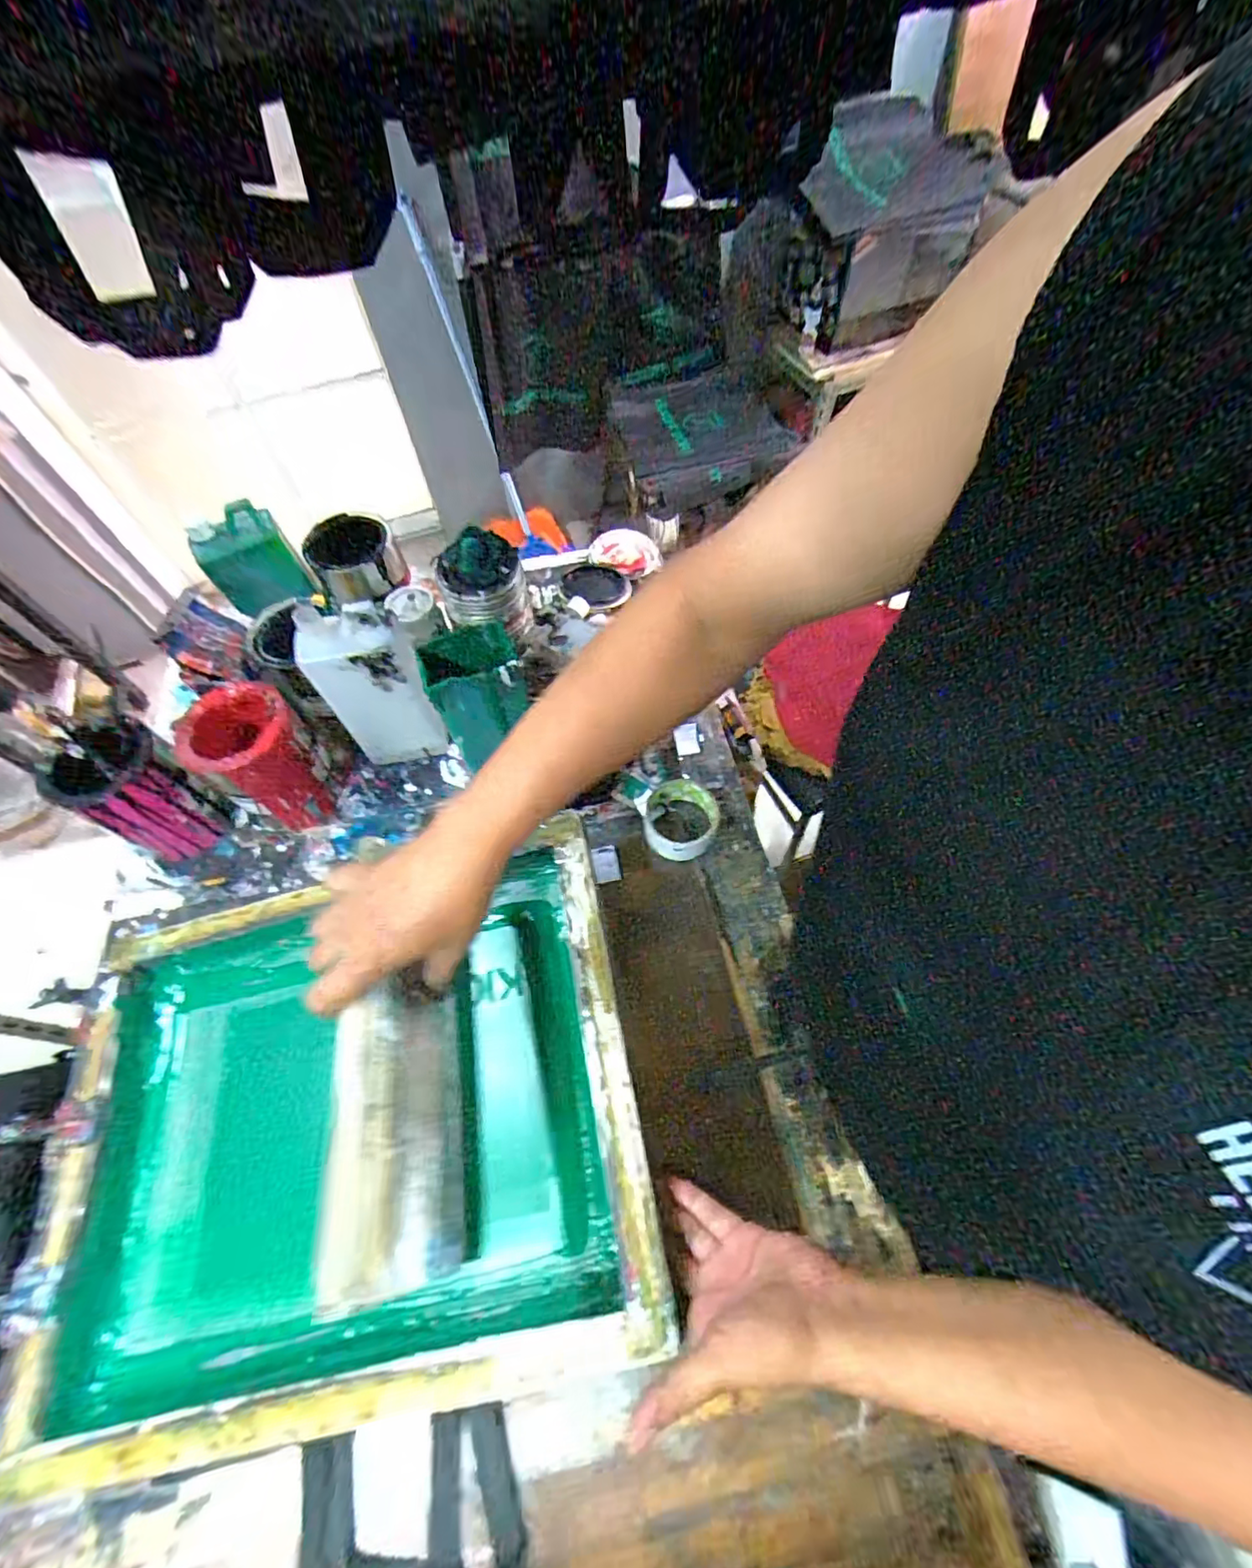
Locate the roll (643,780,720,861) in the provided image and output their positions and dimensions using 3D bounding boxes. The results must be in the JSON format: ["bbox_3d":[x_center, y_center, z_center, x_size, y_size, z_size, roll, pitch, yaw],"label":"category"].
[{"bbox_3d":[0.064,0.041,0.678,0.084,0.044,0.089,-1,61,2],"label":"roll"}]

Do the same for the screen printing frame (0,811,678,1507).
[{"bbox_3d":[-0.237,0.278,0.507,0.495,0.062,0.395,-16,59,4],"label":"screen printing frame"}]

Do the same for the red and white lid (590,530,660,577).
[{"bbox_3d":[0.002,-0.355,0.900,0.105,0.020,0.087,-16,74,-14],"label":"red and white lid"}]

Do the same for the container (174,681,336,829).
[{"bbox_3d":[-0.396,-0.027,0.642,0.104,0.144,0.112,-14,62,-5],"label":"container"}]

